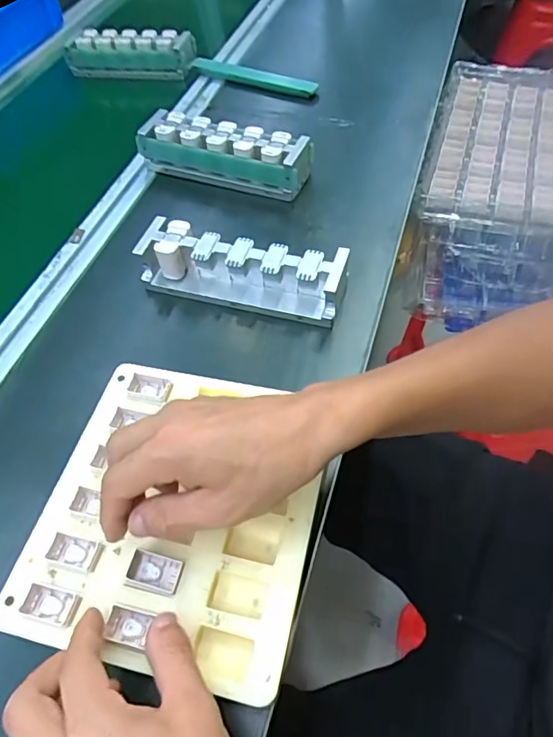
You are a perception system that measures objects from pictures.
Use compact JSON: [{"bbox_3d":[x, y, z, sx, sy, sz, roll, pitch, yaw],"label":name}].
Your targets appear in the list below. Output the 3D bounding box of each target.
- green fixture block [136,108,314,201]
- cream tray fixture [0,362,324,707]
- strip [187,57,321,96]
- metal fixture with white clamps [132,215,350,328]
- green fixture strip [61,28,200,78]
[{"bbox_3d":[-0.060,-0.242,0.571,0.193,0.050,0.054,16,57,14],"label":"green fixture block"},{"bbox_3d":[-0.066,0.090,0.342,0.180,0.012,0.196,10,56,10],"label":"cream tray fixture"},{"bbox_3d":[-0.034,-0.406,0.706,0.201,0.020,0.019,24,60,19],"label":"strip"},{"bbox_3d":[-0.032,-0.091,0.466,0.189,0.049,0.064,11,56,11],"label":"metal fixture with white clamps"},{"bbox_3d":[-0.219,-0.479,0.769,0.202,0.058,0.045,10,56,10],"label":"green fixture strip"}]

